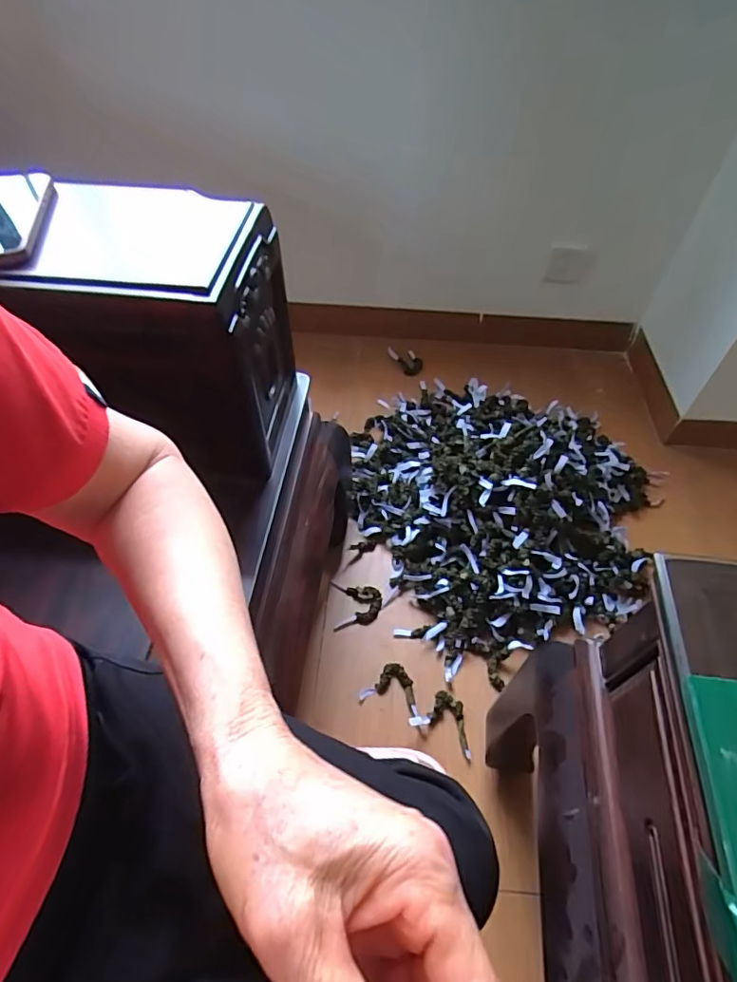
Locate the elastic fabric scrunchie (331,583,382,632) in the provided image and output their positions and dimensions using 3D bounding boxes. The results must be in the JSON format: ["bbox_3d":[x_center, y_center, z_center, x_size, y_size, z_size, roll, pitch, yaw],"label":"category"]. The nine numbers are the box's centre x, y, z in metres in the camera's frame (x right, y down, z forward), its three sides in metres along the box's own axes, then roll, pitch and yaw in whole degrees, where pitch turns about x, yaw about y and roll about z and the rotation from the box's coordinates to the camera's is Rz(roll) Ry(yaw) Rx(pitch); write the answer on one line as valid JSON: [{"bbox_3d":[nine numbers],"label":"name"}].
[{"bbox_3d":[-0.021,0.219,1.027,0.093,0.029,0.089,-4,54,-4],"label":"elastic fabric scrunchie"}]

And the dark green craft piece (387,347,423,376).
[{"bbox_3d":[0.097,-0.357,1.445,0.106,0.047,0.041,31,58,2],"label":"dark green craft piece"}]

